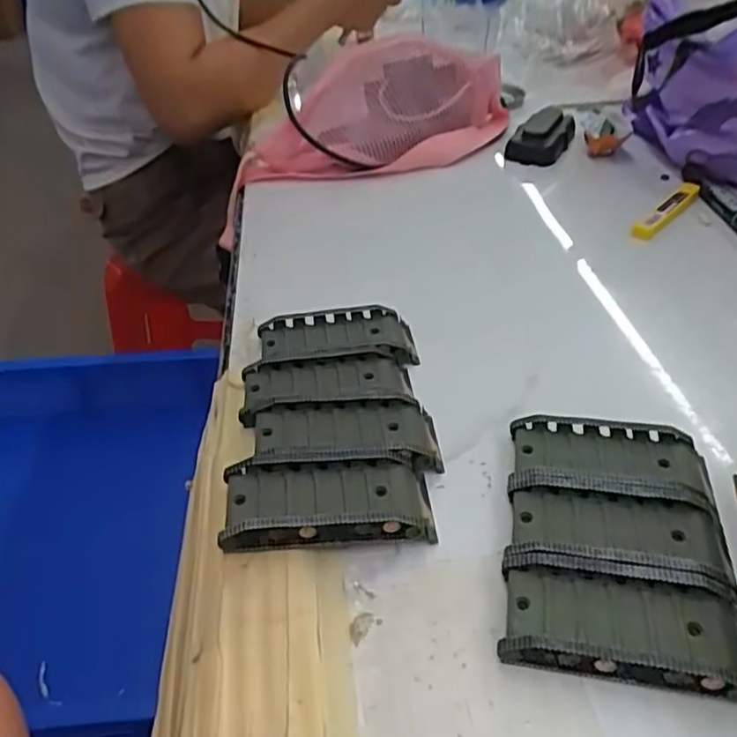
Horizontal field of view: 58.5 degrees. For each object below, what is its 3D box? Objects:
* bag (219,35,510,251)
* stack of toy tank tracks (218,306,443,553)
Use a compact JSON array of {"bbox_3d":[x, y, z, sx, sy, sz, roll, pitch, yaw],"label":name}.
[{"bbox_3d":[0.004,-0.248,0.653,0.319,0.103,0.129,-19,43,-21],"label":"bag"},{"bbox_3d":[-0.019,0.020,0.365,0.101,0.025,0.179,-4,39,-2],"label":"stack of toy tank tracks"}]

